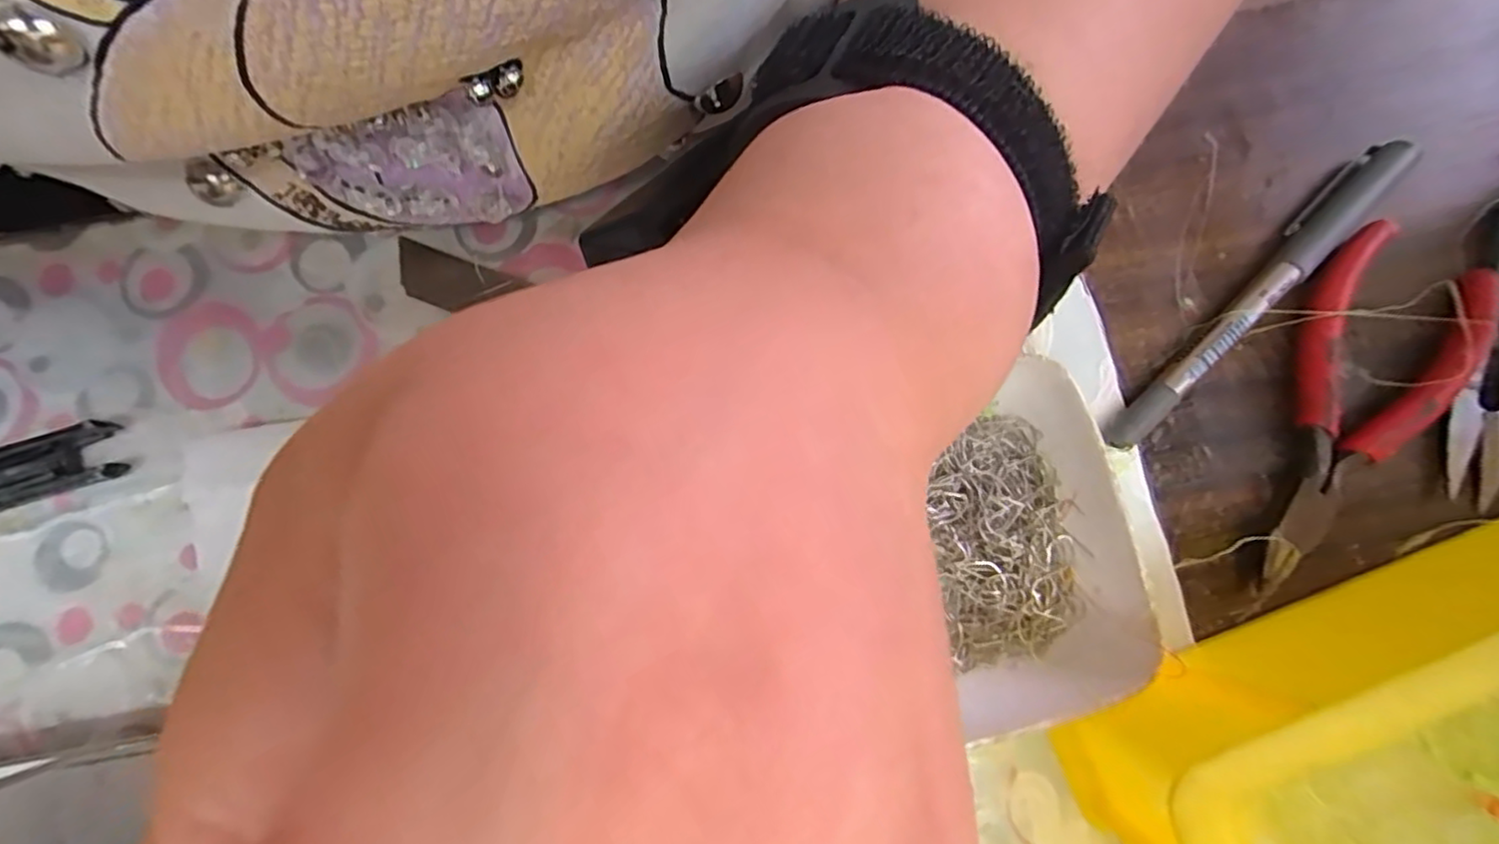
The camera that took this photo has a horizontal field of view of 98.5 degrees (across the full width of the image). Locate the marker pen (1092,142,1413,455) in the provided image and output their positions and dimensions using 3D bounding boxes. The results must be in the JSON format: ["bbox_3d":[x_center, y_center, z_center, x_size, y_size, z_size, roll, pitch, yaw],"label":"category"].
[{"bbox_3d":[0.161,-0.041,0.204,0.137,0.013,0.013,-44,85,-6],"label":"marker pen"}]

